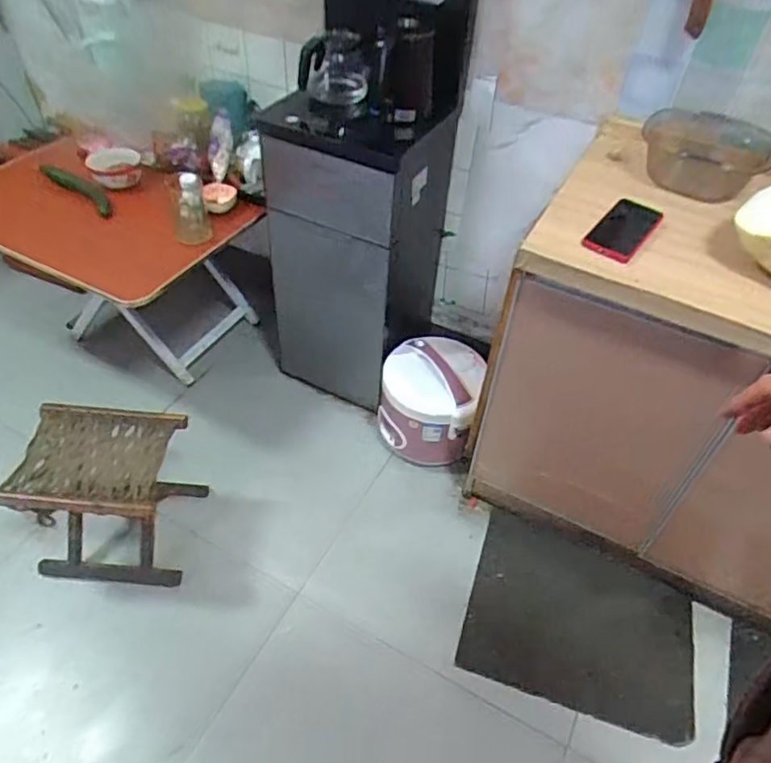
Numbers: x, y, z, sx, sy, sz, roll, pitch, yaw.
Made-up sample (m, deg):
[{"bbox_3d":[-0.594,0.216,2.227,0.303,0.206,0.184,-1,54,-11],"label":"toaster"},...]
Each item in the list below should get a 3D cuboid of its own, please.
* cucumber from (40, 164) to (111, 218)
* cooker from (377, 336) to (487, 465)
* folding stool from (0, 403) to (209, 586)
[{"bbox_3d":[-0.730,-0.464,1.471,0.211,0.034,0.069,35,55,11],"label":"cucumber"},{"bbox_3d":[0.107,0.055,1.492,0.227,0.260,0.216,2,46,-2],"label":"cooker"},{"bbox_3d":[-0.564,0.240,1.259,0.282,0.312,0.245,6,48,4],"label":"folding stool"}]

